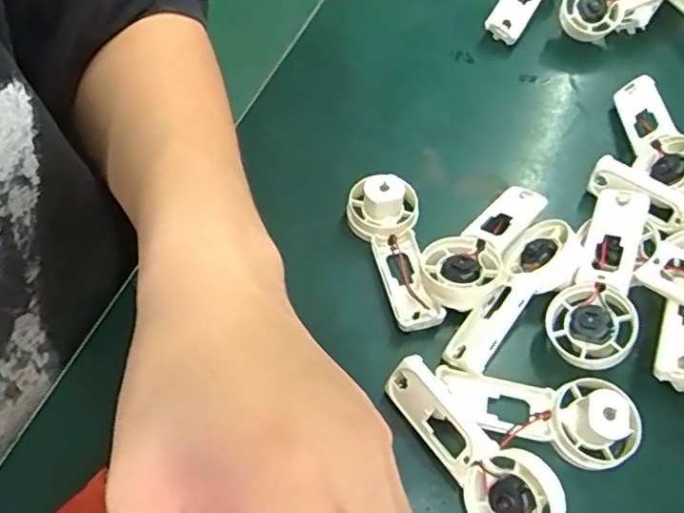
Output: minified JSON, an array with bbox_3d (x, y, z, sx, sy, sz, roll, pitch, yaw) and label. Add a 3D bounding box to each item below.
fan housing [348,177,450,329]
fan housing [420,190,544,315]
[{"bbox_3d":[0.027,-0.002,0.318,0.038,0.028,0.085,-7,60,-5],"label":"fan housing"},{"bbox_3d":[0.075,-0.008,0.314,0.037,0.020,0.088,36,65,18],"label":"fan housing"}]

